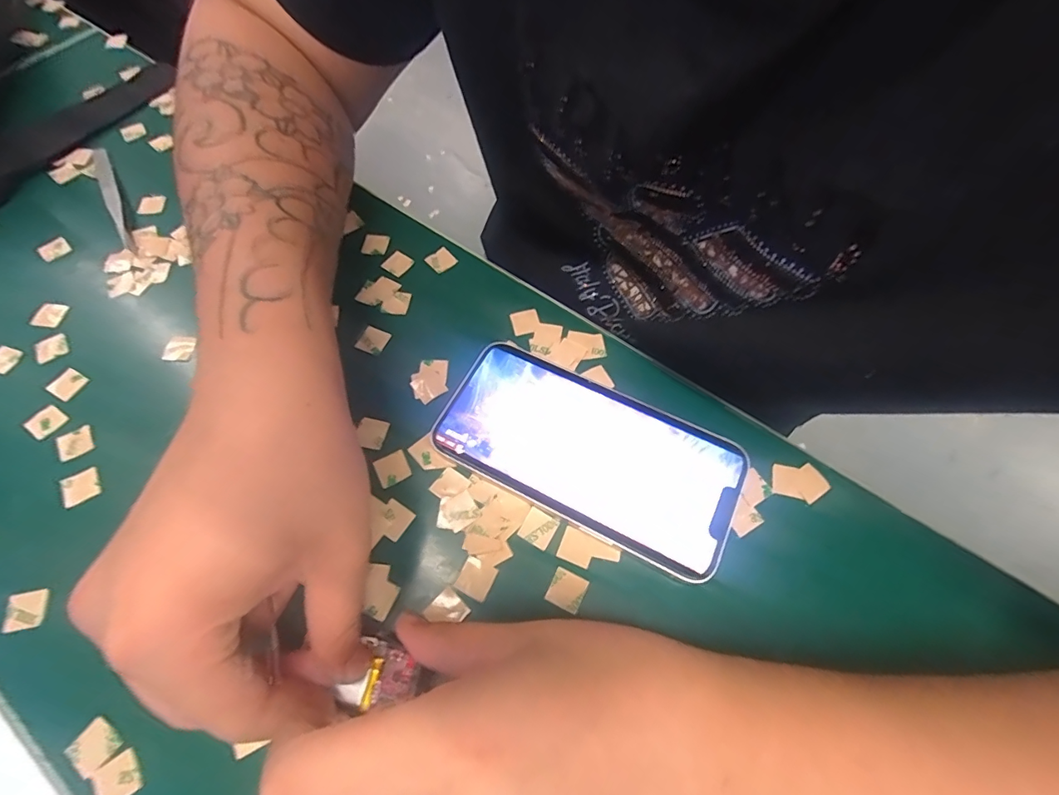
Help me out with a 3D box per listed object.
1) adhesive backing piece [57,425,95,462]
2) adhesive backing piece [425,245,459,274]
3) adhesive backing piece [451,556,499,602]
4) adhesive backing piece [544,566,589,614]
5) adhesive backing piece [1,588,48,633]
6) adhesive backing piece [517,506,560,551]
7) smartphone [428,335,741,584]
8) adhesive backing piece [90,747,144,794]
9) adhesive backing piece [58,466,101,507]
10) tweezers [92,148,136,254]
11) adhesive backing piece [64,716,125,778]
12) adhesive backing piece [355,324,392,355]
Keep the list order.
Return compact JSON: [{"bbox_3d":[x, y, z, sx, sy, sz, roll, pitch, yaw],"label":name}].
[{"bbox_3d":[-0.232,0.023,0.239,0.015,0.004,0.016,-26,69,-25],"label":"adhesive backing piece"},{"bbox_3d":[-0.055,-0.085,0.290,0.015,0.004,0.015,-42,75,-13],"label":"adhesive backing piece"},{"bbox_3d":[-0.024,0.081,0.210,0.015,0.004,0.015,28,71,7],"label":"adhesive backing piece"},{"bbox_3d":[0.016,0.085,0.208,0.015,0.004,0.015,24,72,11],"label":"adhesive backing piece"},{"bbox_3d":[-0.221,0.092,0.204,0.017,0.004,0.016,-11,65,-4],"label":"adhesive backing piece"},{"bbox_3d":[0.004,0.060,0.218,0.015,0.004,0.016,28,68,13],"label":"adhesive backing piece"},{"bbox_3d":[0.028,0.025,0.231,0.142,0.008,0.070,25,68,12],"label":"smartphone"},{"bbox_3d":[-0.158,0.146,0.179,0.015,0.004,0.015,-33,69,-20],"label":"adhesive backing piece"},{"bbox_3d":[-0.220,0.044,0.229,0.016,0.004,0.015,-28,74,-16],"label":"adhesive backing piece"},{"bbox_3d":[-0.276,-0.134,0.310,0.011,0.007,0.109,-31,68,-13],"label":"tweezers"},{"bbox_3d":[-0.171,0.137,0.183,0.016,0.004,0.015,33,67,13],"label":"adhesive backing piece"},{"bbox_3d":[-0.088,-0.033,0.263,0.016,0.004,0.016,23,67,11],"label":"adhesive backing piece"}]

